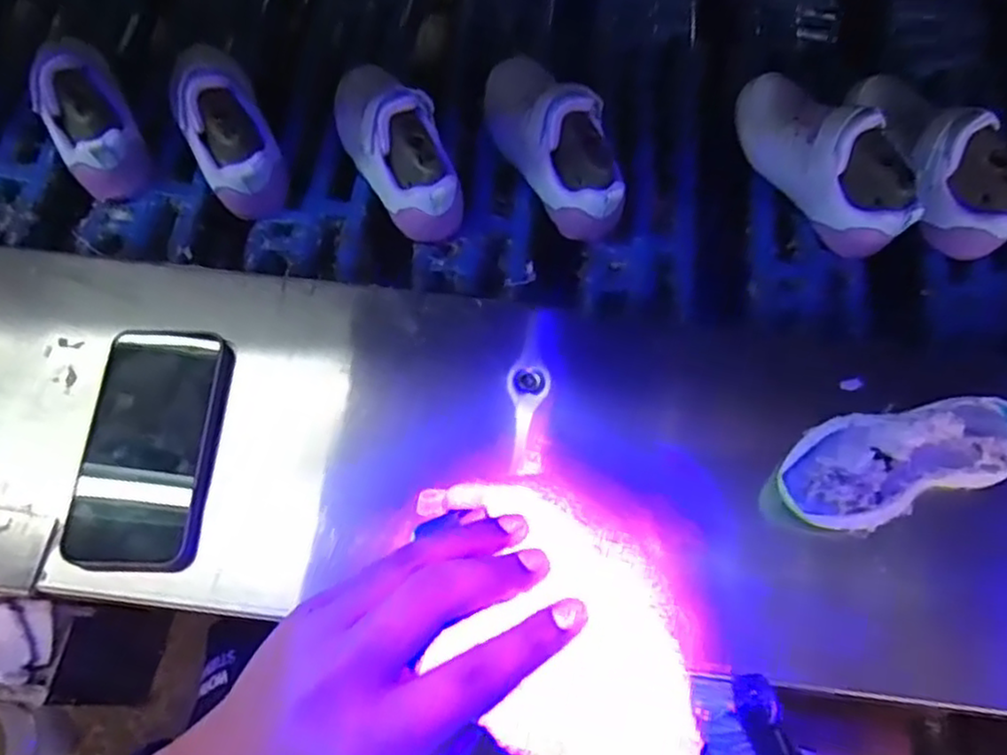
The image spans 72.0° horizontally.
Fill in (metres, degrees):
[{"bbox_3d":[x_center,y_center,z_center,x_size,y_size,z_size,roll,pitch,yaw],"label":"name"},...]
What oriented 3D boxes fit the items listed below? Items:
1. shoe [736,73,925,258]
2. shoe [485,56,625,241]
[{"bbox_3d":[0.262,-0.183,0.571,0.059,0.088,0.178,-34,74,-10],"label":"shoe"},{"bbox_3d":[0.038,-0.201,0.579,0.069,0.084,0.187,-28,69,-10],"label":"shoe"}]

